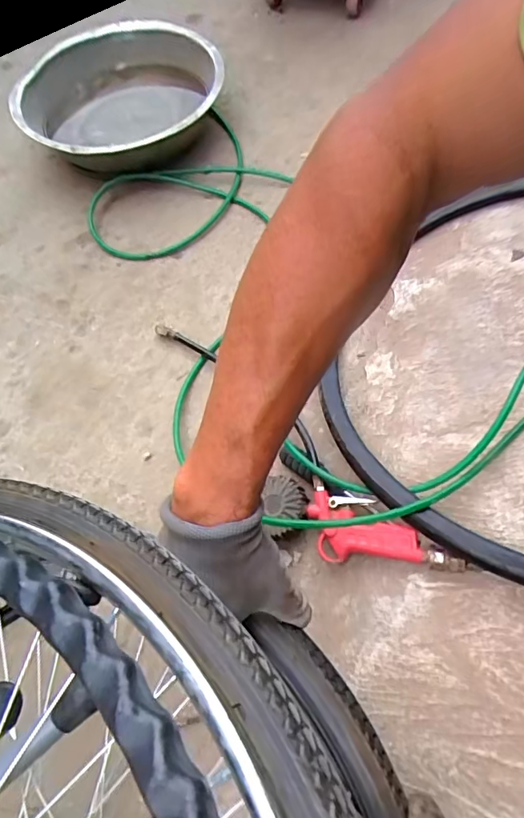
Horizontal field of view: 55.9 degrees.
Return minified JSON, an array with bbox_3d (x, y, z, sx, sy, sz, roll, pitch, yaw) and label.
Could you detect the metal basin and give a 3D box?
[{"bbox_3d":[-0.260,-0.583,0.922,0.358,0.087,0.379,-2,61,4],"label":"metal basin"}]

